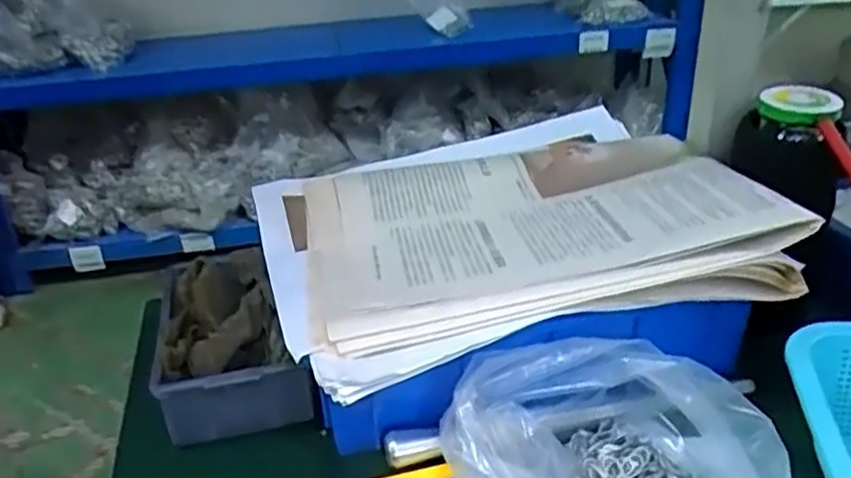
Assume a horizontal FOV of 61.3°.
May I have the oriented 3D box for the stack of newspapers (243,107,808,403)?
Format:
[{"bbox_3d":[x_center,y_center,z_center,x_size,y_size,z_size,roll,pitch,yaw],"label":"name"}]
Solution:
[{"bbox_3d":[0.044,-0.011,0.468,0.292,0.044,0.237,-16,31,-9],"label":"stack of newspapers"}]

